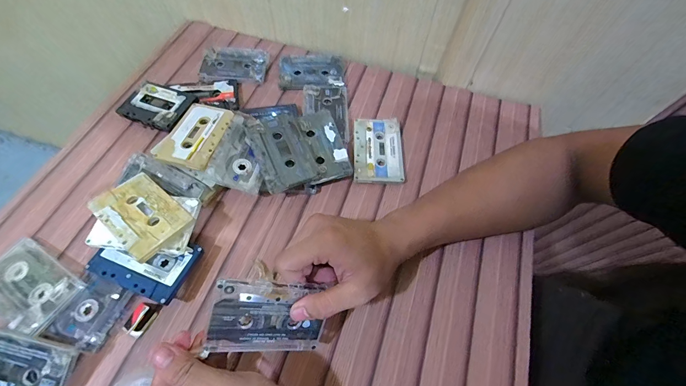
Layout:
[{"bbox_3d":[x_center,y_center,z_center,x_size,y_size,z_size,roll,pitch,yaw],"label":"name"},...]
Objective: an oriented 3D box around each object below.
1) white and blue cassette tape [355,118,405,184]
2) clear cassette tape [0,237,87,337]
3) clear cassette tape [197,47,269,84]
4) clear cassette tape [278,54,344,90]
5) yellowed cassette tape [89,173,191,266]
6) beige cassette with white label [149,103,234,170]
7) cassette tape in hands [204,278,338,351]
[{"bbox_3d":[0.047,-0.058,0.419,0.063,0.010,0.100,1,62,-2],"label":"white and blue cassette tape"},{"bbox_3d":[-0.320,0.091,0.317,0.104,0.017,0.061,26,64,11],"label":"clear cassette tape"},{"bbox_3d":[-0.167,-0.199,0.486,0.098,0.010,0.067,2,62,-1],"label":"clear cassette tape"},{"bbox_3d":[-0.049,-0.189,0.481,0.096,0.006,0.068,-1,62,-3],"label":"clear cassette tape"},{"bbox_3d":[-0.212,0.019,0.328,0.100,0.017,0.063,36,66,15],"label":"yellowed cassette tape"},{"bbox_3d":[-0.184,-0.076,0.394,0.074,0.009,0.104,11,55,8],"label":"beige cassette with white label"},{"bbox_3d":[-0.061,0.106,0.268,0.098,0.008,0.063,13,103,-24],"label":"cassette tape in hands"}]

